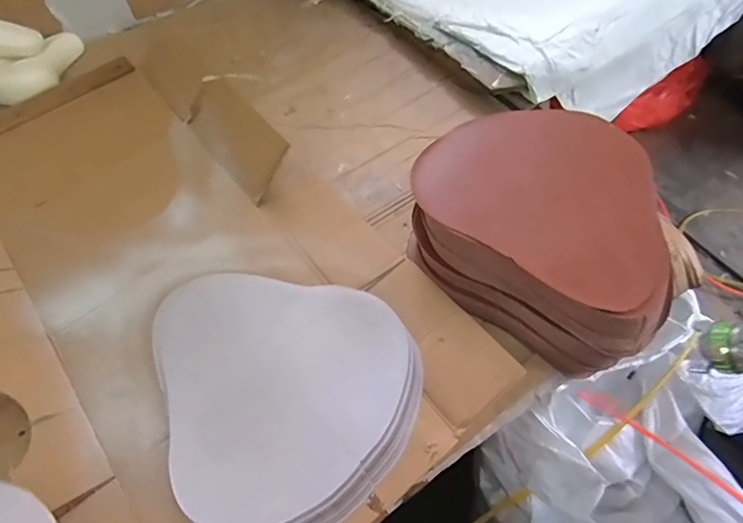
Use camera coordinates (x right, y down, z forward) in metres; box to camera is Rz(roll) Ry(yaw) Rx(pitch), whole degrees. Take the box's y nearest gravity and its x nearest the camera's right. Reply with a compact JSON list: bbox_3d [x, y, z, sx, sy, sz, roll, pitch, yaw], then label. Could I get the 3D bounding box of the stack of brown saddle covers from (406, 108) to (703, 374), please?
[{"bbox_3d":[0.259,-0.058,0.700,0.367,0.140,0.325,36,64,22],"label":"stack of brown saddle covers"}]

